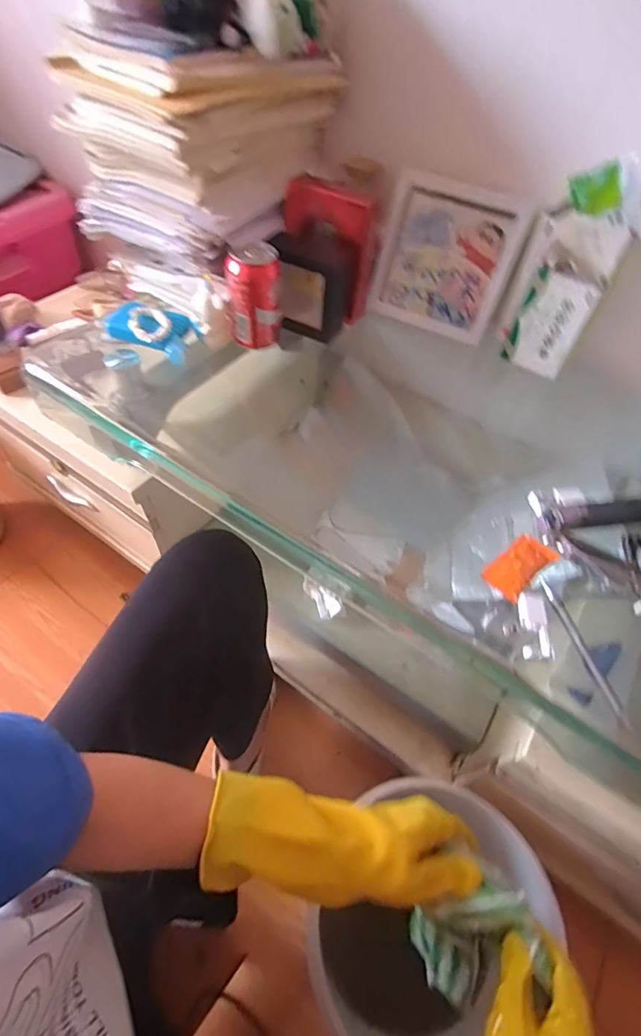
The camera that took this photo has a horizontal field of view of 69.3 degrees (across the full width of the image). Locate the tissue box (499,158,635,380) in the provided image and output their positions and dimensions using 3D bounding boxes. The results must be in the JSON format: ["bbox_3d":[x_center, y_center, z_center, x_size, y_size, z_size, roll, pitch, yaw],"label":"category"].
[{"bbox_3d":[0.291,-0.289,0.564,0.098,0.200,0.062,27,56,14],"label":"tissue box"}]

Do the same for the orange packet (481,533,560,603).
[{"bbox_3d":[0.190,0.045,0.441,0.074,0.013,0.038,-33,63,-25],"label":"orange packet"}]

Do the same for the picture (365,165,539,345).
[{"bbox_3d":[0.168,-0.343,0.627,0.174,0.172,0.019,22,38,8],"label":"picture"}]

